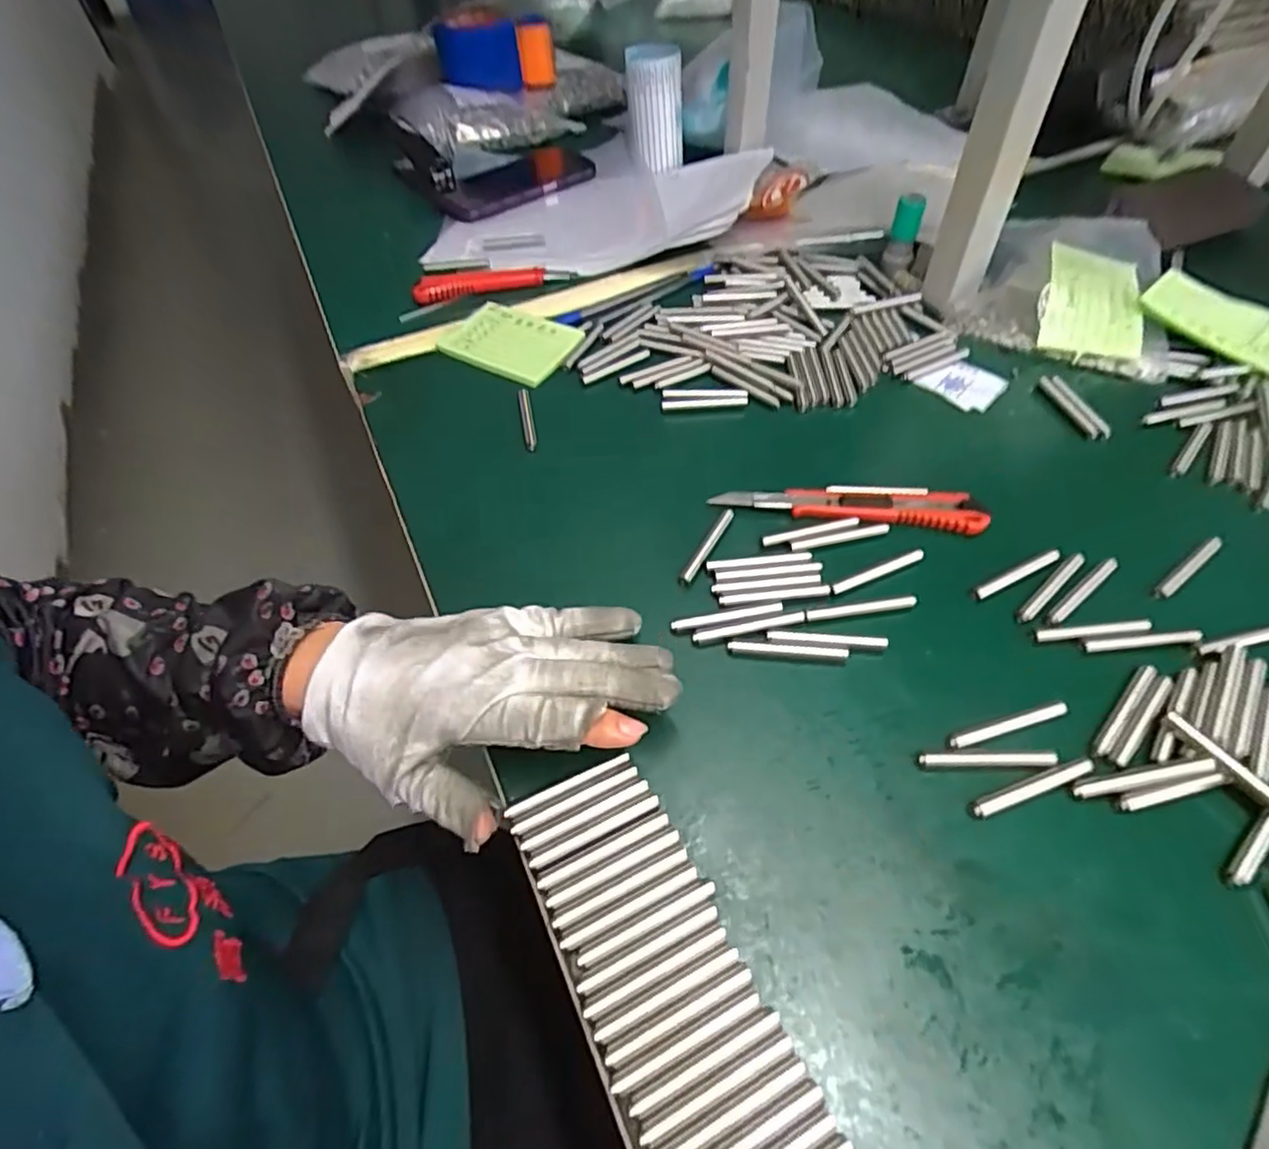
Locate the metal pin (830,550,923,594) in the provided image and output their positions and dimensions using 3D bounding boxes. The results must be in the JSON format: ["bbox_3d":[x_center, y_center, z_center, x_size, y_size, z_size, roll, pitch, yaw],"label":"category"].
[{"bbox_3d":[0.133,-0.002,0.358,0.059,0.004,0.006,-20,54,-15],"label":"metal pin"}]

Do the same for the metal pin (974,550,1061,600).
[{"bbox_3d":[0.204,0.000,0.351,0.054,0.006,0.007,-21,54,-16],"label":"metal pin"}]

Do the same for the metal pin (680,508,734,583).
[{"bbox_3d":[0.042,-0.018,0.371,0.007,0.004,0.058,25,56,19],"label":"metal pin"}]

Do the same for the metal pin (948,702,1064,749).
[{"bbox_3d":[0.170,0.068,0.300,0.058,0.004,0.006,-13,52,-10],"label":"metal pin"}]

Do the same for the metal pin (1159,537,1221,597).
[{"bbox_3d":[0.296,-0.005,0.349,0.056,0.004,0.007,-31,57,-22],"label":"metal pin"}]

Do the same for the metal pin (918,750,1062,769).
[{"bbox_3d":[0.156,0.082,0.291,0.059,0.005,0.007,0,51,0],"label":"metal pin"}]

